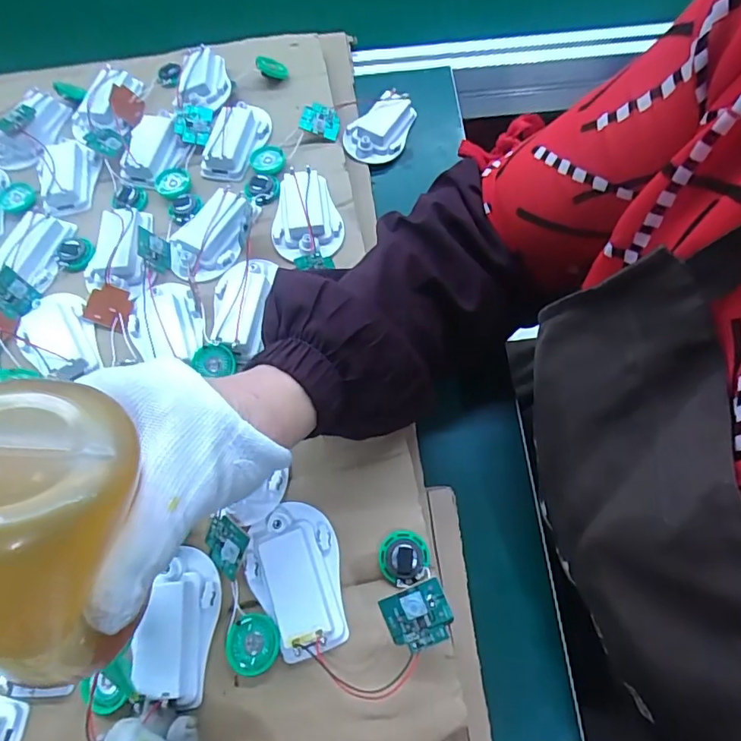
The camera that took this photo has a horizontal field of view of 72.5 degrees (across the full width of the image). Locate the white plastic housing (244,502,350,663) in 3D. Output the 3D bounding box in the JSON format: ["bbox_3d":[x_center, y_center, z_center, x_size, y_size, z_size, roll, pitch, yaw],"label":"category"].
[{"bbox_3d":[-0.043,0.113,0.278,0.049,0.017,0.078,-12,65,-2],"label":"white plastic housing"}]

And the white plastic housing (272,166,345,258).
[{"bbox_3d":[-0.050,-0.122,0.385,0.052,0.015,0.074,-10,65,-2],"label":"white plastic housing"}]

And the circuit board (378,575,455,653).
[{"bbox_3d":[0.023,0.119,0.245,0.031,0.004,0.028,-24,81,2],"label":"circuit board"}]

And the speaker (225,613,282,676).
[{"bbox_3d":[-0.062,0.146,0.270,0.028,0.008,0.028,8,66,7],"label":"speaker"}]

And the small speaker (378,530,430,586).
[{"bbox_3d":[0.019,0.105,0.285,0.028,0.009,0.029,-1,65,3],"label":"small speaker"}]

